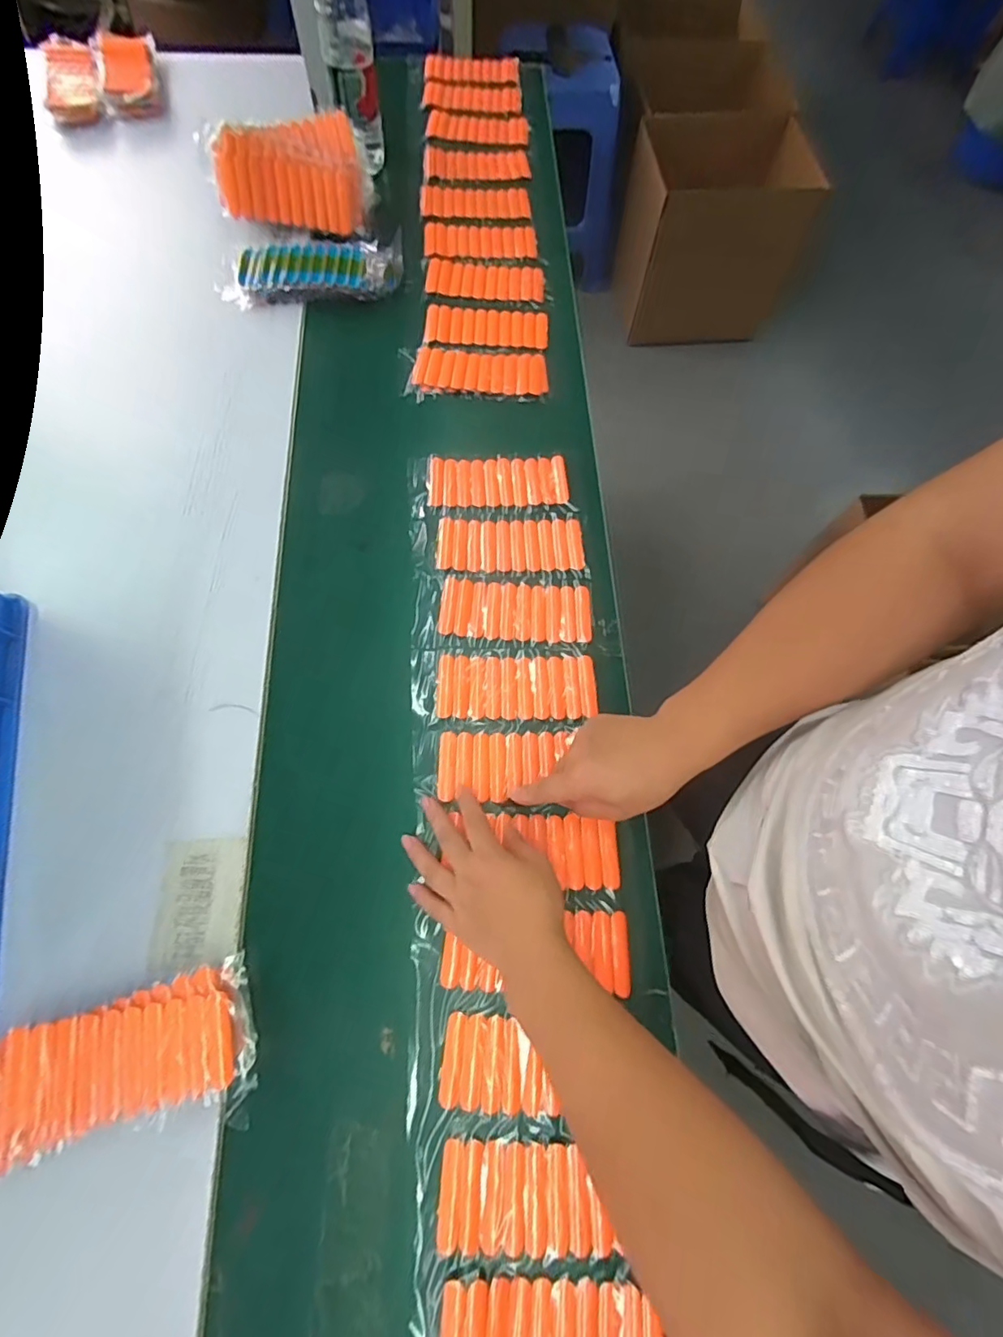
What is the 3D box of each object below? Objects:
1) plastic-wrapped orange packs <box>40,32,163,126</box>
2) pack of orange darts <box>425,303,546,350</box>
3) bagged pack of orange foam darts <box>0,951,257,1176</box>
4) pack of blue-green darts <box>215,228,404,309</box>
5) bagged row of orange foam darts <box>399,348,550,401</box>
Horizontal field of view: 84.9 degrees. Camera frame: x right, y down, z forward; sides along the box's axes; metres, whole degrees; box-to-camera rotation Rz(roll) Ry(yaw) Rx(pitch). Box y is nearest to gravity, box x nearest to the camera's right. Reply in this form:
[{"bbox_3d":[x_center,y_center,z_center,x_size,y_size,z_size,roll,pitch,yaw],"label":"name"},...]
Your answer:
[{"bbox_3d":[-0.595,-0.885,0.817,0.157,0.032,0.183,-18,71,-8],"label":"plastic-wrapped orange packs"},{"bbox_3d":[-0.019,-0.438,0.708,0.156,0.018,0.059,7,69,1],"label":"pack of orange darts"},{"bbox_3d":[-0.289,0.289,0.399,0.200,0.030,0.084,-16,70,-8],"label":"bagged pack of orange foam darts"},{"bbox_3d":[-0.241,-0.509,0.706,0.226,0.042,0.091,-7,69,-4],"label":"pack of blue-green darts"},{"bbox_3d":[-0.026,-0.357,0.667,0.162,0.013,0.079,0,69,-2],"label":"bagged row of orange foam darts"}]

